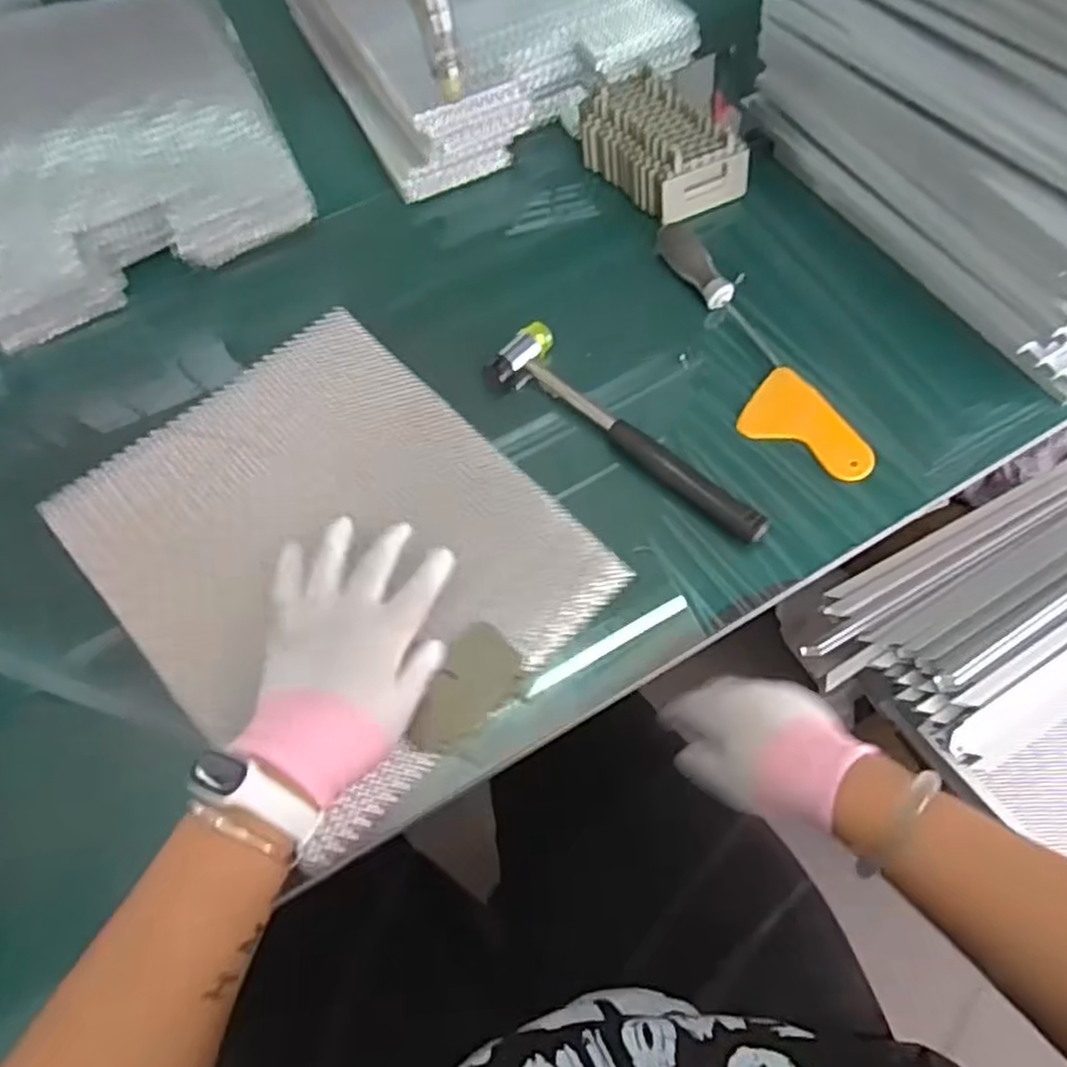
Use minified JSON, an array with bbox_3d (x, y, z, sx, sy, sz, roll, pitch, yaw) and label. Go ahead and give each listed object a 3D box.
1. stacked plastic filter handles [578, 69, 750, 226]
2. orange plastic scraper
[{"bbox_3d":[0.112,-0.346,0.654,0.091,0.051,0.149,-36,69,-14],"label":"stacked plastic filter handles"},{"bbox_3d":[0.210,-0.078,0.553,0.100,0.007,0.060,38,85,15],"label":"orange plastic scraper"}]

